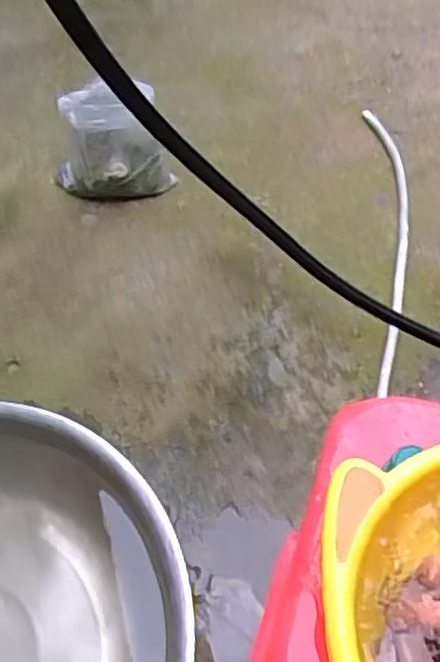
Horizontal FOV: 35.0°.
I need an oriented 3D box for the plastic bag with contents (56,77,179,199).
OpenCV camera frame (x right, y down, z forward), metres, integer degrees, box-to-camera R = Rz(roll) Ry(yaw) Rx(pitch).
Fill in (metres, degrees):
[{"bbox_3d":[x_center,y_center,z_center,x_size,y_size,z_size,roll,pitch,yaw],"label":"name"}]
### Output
[{"bbox_3d":[-0.226,-0.391,1.442,0.224,0.213,0.162,-20,54,-11],"label":"plastic bag with contents"}]

